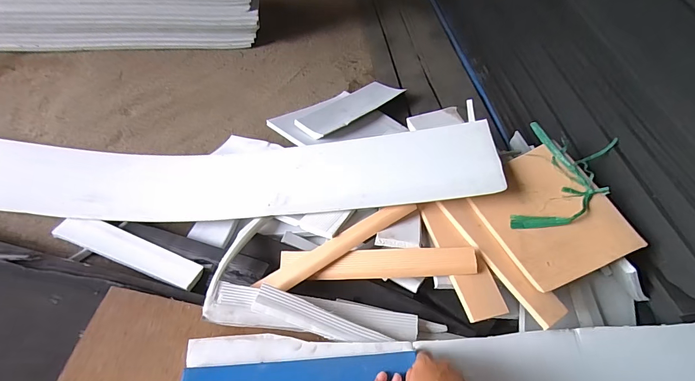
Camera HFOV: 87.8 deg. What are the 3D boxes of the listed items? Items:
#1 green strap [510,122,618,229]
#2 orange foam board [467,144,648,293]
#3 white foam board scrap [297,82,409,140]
[{"bbox_3d":[0.327,-0.008,0.555,0.118,0.041,0.192,18,65,18],"label":"green strap"},{"bbox_3d":[0.289,0.035,0.529,0.160,0.015,0.190,-27,59,-4],"label":"orange foam board"},{"bbox_3d":[0.006,-0.189,0.806,0.090,0.032,0.266,39,58,22],"label":"white foam board scrap"}]

